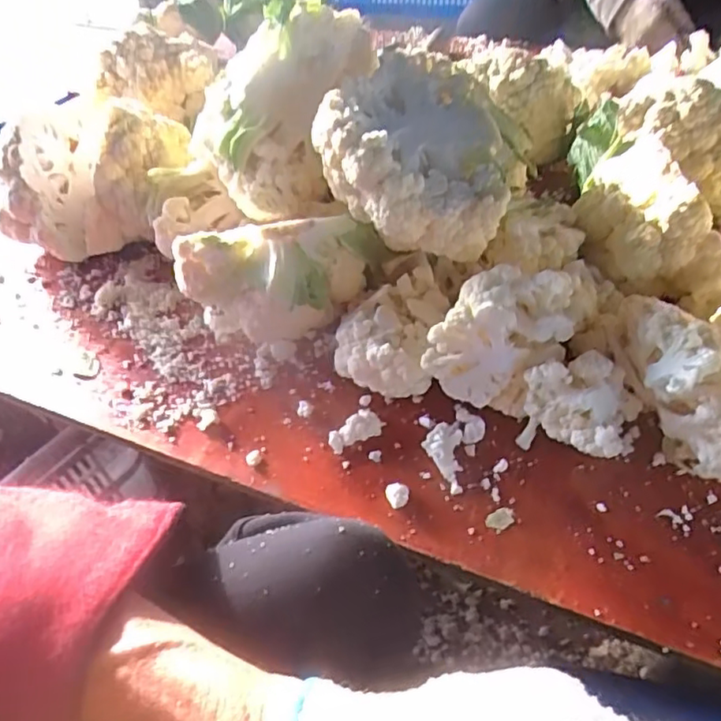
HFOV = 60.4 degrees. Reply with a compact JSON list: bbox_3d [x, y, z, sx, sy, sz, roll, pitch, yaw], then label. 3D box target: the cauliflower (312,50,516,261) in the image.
[{"bbox_3d":[0.043,-0.144,0.457,0.128,0.106,0.149,5,46,10],"label":"cauliflower"}]

